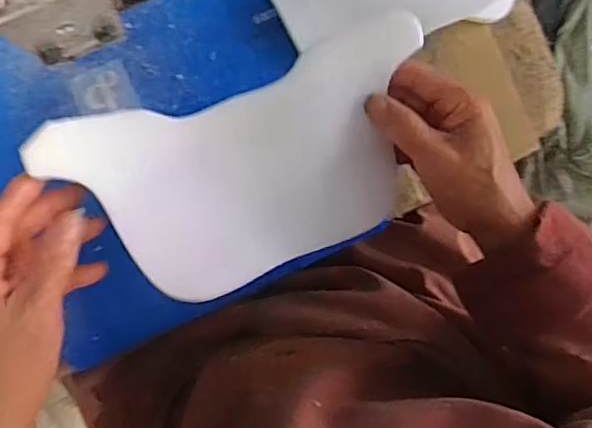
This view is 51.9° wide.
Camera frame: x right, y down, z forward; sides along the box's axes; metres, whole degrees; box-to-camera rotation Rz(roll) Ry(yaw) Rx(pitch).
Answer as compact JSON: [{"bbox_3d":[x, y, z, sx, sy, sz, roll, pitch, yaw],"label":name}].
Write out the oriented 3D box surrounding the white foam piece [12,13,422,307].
[{"bbox_3d":[-0.022,-0.028,0.394,0.239,0.035,0.130,-20,95,-6],"label":"white foam piece"}]

